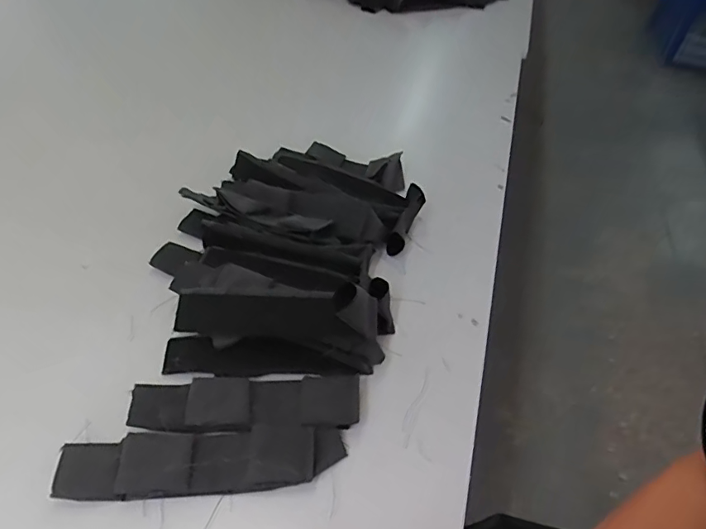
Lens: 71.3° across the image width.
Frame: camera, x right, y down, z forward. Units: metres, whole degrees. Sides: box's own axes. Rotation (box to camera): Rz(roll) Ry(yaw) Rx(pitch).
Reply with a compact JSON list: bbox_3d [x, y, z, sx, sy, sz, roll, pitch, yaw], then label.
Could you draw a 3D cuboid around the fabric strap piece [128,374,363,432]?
[{"bbox_3d":[-0.093,0.122,0.434,0.195,0.008,0.049,0,43,-4],"label":"fabric strap piece"}]

